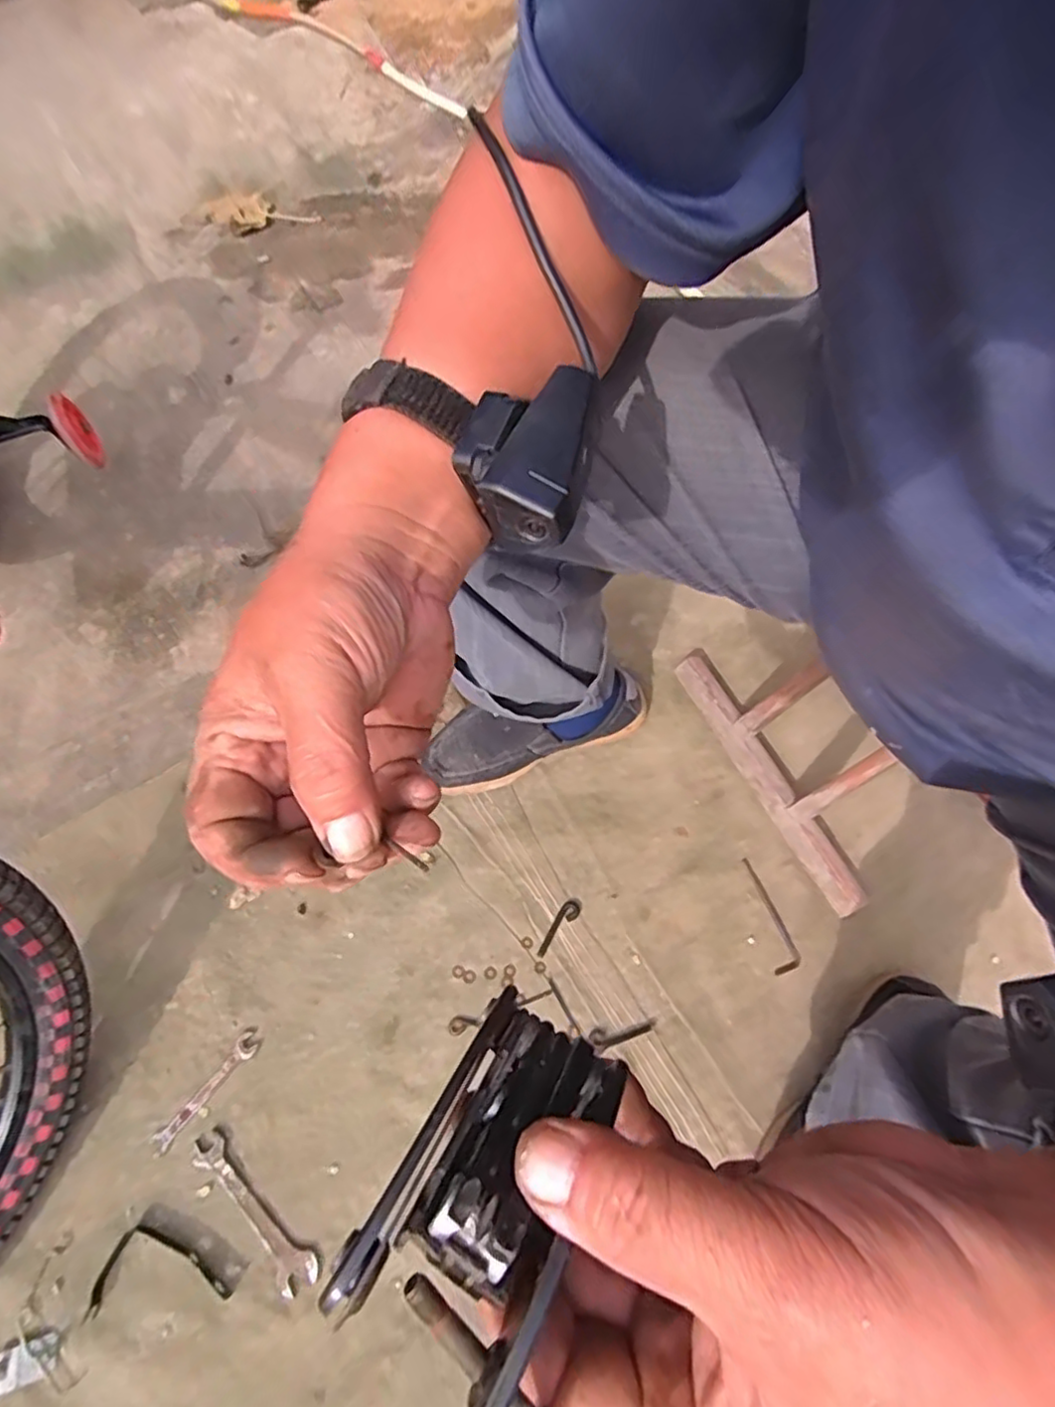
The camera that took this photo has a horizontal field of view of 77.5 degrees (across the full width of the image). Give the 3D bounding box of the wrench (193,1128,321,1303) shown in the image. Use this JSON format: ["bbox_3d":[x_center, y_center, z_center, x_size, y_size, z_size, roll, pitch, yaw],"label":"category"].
[{"bbox_3d":[-0.237,0.436,0.567,0.150,0.006,0.032,38,68,21],"label":"wrench"}]

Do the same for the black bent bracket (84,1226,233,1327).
[{"bbox_3d":[-0.304,0.469,0.548,0.113,0.008,0.057,-6,61,-2],"label":"black bent bracket"}]

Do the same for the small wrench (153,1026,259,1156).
[{"bbox_3d":[-0.299,0.360,0.614,0.023,0.004,0.116,33,67,19],"label":"small wrench"}]

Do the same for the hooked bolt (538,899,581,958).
[{"bbox_3d":[0.031,0.233,0.683,0.019,0.004,0.066,34,67,18],"label":"hooked bolt"}]

